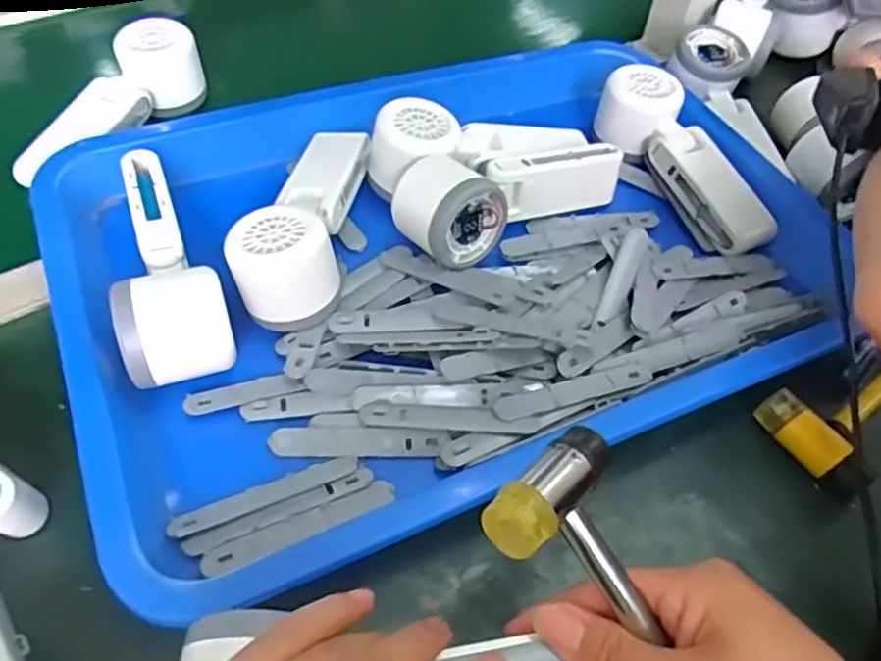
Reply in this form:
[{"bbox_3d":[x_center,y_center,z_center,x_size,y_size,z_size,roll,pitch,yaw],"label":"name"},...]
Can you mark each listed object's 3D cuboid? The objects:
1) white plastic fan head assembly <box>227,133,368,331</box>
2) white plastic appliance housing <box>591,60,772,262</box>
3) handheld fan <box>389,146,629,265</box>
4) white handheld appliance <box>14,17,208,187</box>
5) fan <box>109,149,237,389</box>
[{"bbox_3d":[-0.080,-0.077,0.432,0.058,0.052,0.161,10,51,3],"label":"white plastic fan head assembly"},{"bbox_3d":[0.176,-0.122,0.503,0.058,0.041,0.162,-24,71,-22],"label":"white plastic appliance housing"},{"bbox_3d":[0.049,-0.096,0.452,0.163,0.050,0.062,-26,58,-23],"label":"handheld fan"},{"bbox_3d":[-0.237,-0.166,0.495,0.050,0.052,0.157,24,53,13],"label":"white handheld appliance"},{"bbox_3d":[-0.158,-0.044,0.400,0.051,0.054,0.165,-12,54,-14],"label":"fan"}]

